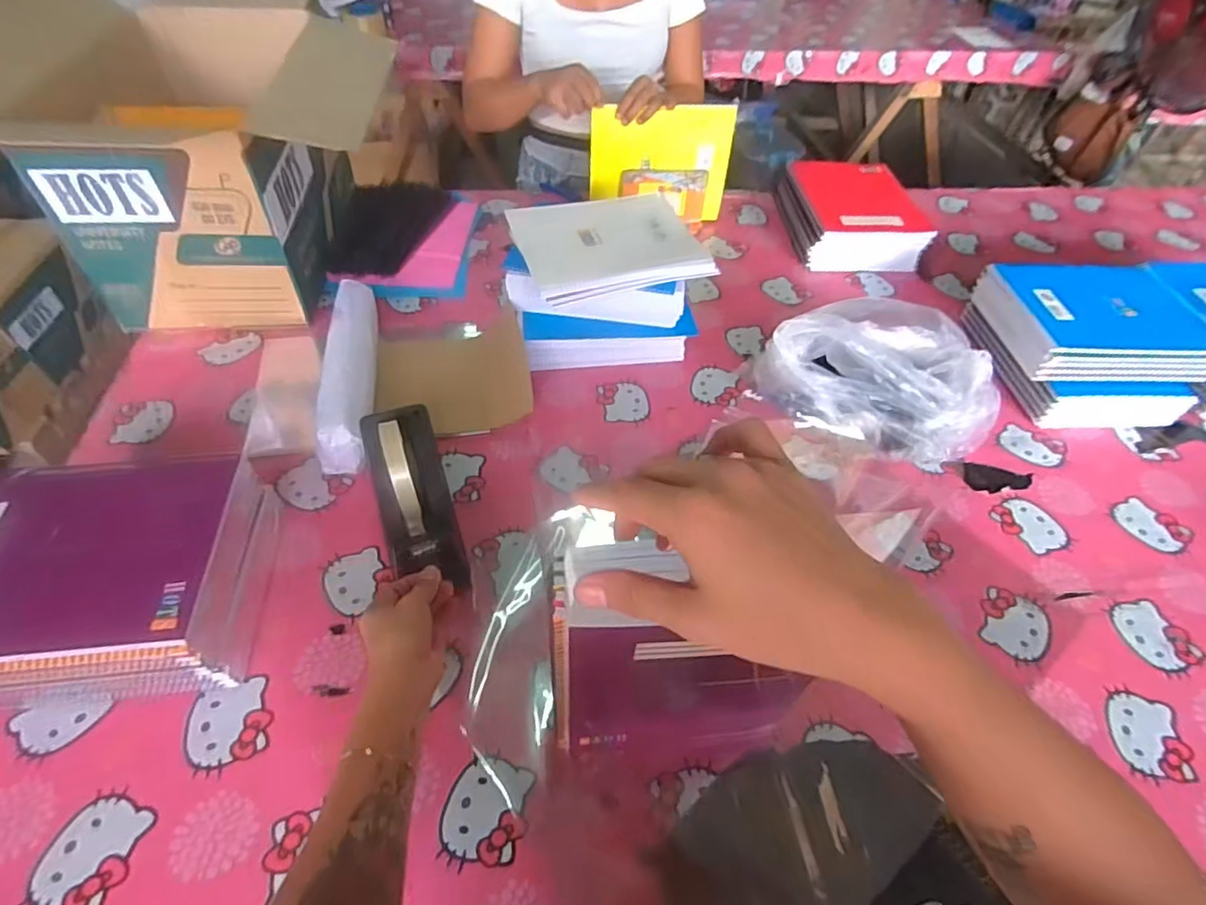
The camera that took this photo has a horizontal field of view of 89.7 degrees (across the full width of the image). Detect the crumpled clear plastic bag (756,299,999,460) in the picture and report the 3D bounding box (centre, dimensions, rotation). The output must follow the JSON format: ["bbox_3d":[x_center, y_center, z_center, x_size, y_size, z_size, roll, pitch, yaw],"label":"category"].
[{"bbox_3d":[0.387,-0.109,0.834,0.294,0.143,0.202,27,53,18],"label":"crumpled clear plastic bag"}]

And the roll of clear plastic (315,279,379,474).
[{"bbox_3d":[-0.338,-0.109,0.824,0.063,0.082,0.308,-6,50,-9],"label":"roll of clear plastic"}]

